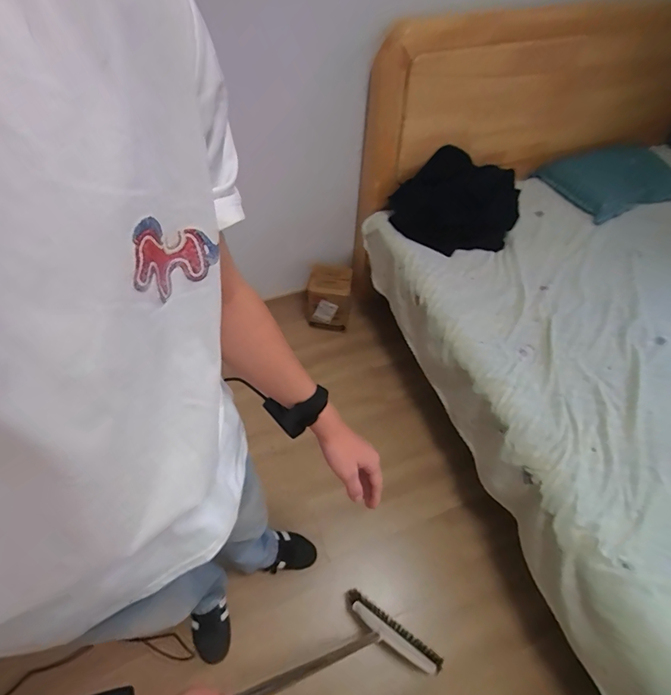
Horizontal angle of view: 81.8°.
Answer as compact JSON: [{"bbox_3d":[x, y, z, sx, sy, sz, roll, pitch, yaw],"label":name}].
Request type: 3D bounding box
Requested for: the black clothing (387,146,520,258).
[{"bbox_3d":[0.424,-0.501,1.365,0.442,0.238,0.247,5,52,1],"label":"black clothing"}]

